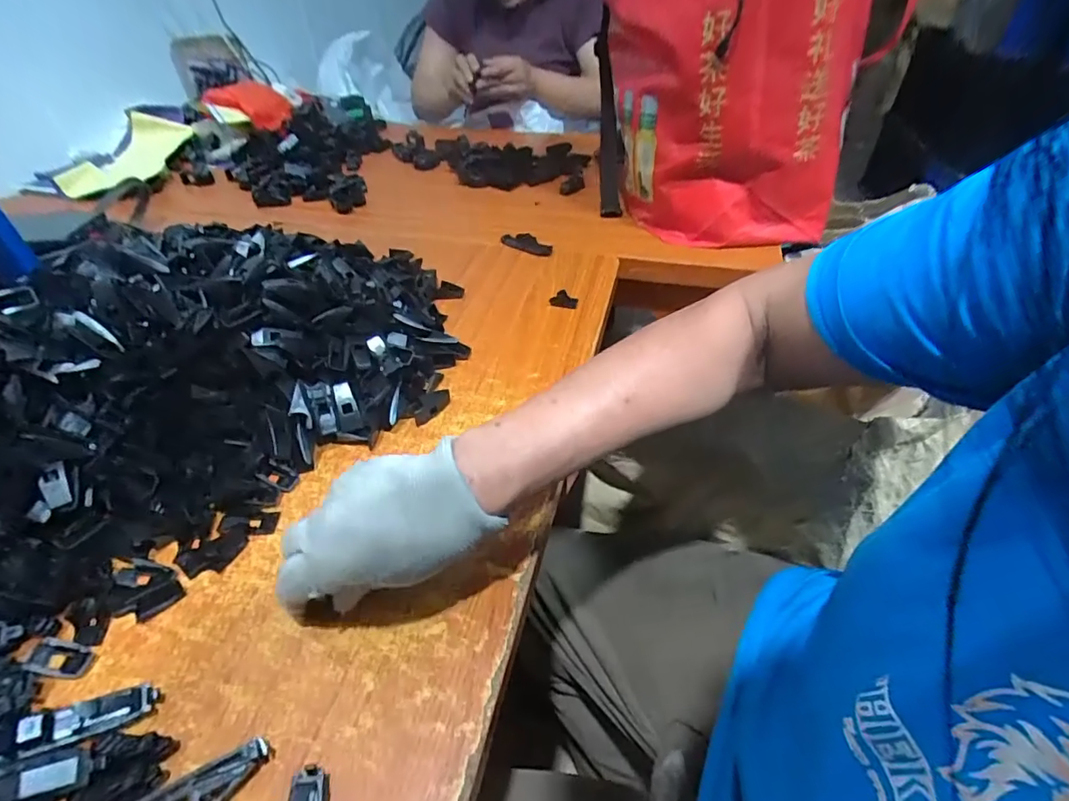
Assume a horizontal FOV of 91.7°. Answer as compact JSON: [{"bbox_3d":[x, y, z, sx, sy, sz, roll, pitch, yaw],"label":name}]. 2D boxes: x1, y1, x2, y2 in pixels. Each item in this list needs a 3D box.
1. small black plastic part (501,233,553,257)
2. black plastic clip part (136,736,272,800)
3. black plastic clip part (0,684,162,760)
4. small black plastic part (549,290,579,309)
[{"bbox_3d":[-0.012,-0.204,0.678,0.074,0.016,0.033,14,45,16],"label":"small black plastic part"},{"bbox_3d":[-0.175,0.199,0.257,0.079,0.018,0.018,-21,47,-20],"label":"black plastic clip part"},{"bbox_3d":[-0.248,0.169,0.272,0.079,0.019,0.018,-6,41,-27],"label":"black plastic clip part"},{"bbox_3d":[0.033,-0.113,0.583,0.031,0.015,0.021,3,43,4],"label":"small black plastic part"}]

